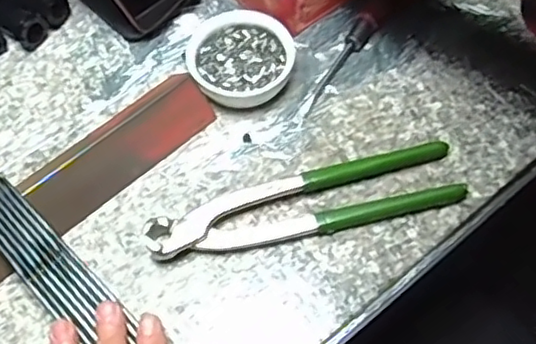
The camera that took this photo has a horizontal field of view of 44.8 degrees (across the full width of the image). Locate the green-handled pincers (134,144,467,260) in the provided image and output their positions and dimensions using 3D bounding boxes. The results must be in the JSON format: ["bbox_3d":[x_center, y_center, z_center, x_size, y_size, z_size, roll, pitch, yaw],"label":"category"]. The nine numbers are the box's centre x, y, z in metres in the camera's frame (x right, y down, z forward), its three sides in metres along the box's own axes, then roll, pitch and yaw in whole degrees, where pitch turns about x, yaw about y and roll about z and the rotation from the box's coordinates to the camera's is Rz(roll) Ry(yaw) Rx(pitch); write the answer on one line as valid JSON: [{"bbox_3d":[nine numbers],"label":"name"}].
[{"bbox_3d":[0.023,0.019,0.407,0.196,0.017,0.045,-14,62,-6],"label":"green-handled pincers"}]

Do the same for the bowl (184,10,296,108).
[{"bbox_3d":[-0.019,-0.078,0.454,0.073,0.027,0.064,6,62,5],"label":"bowl"}]

